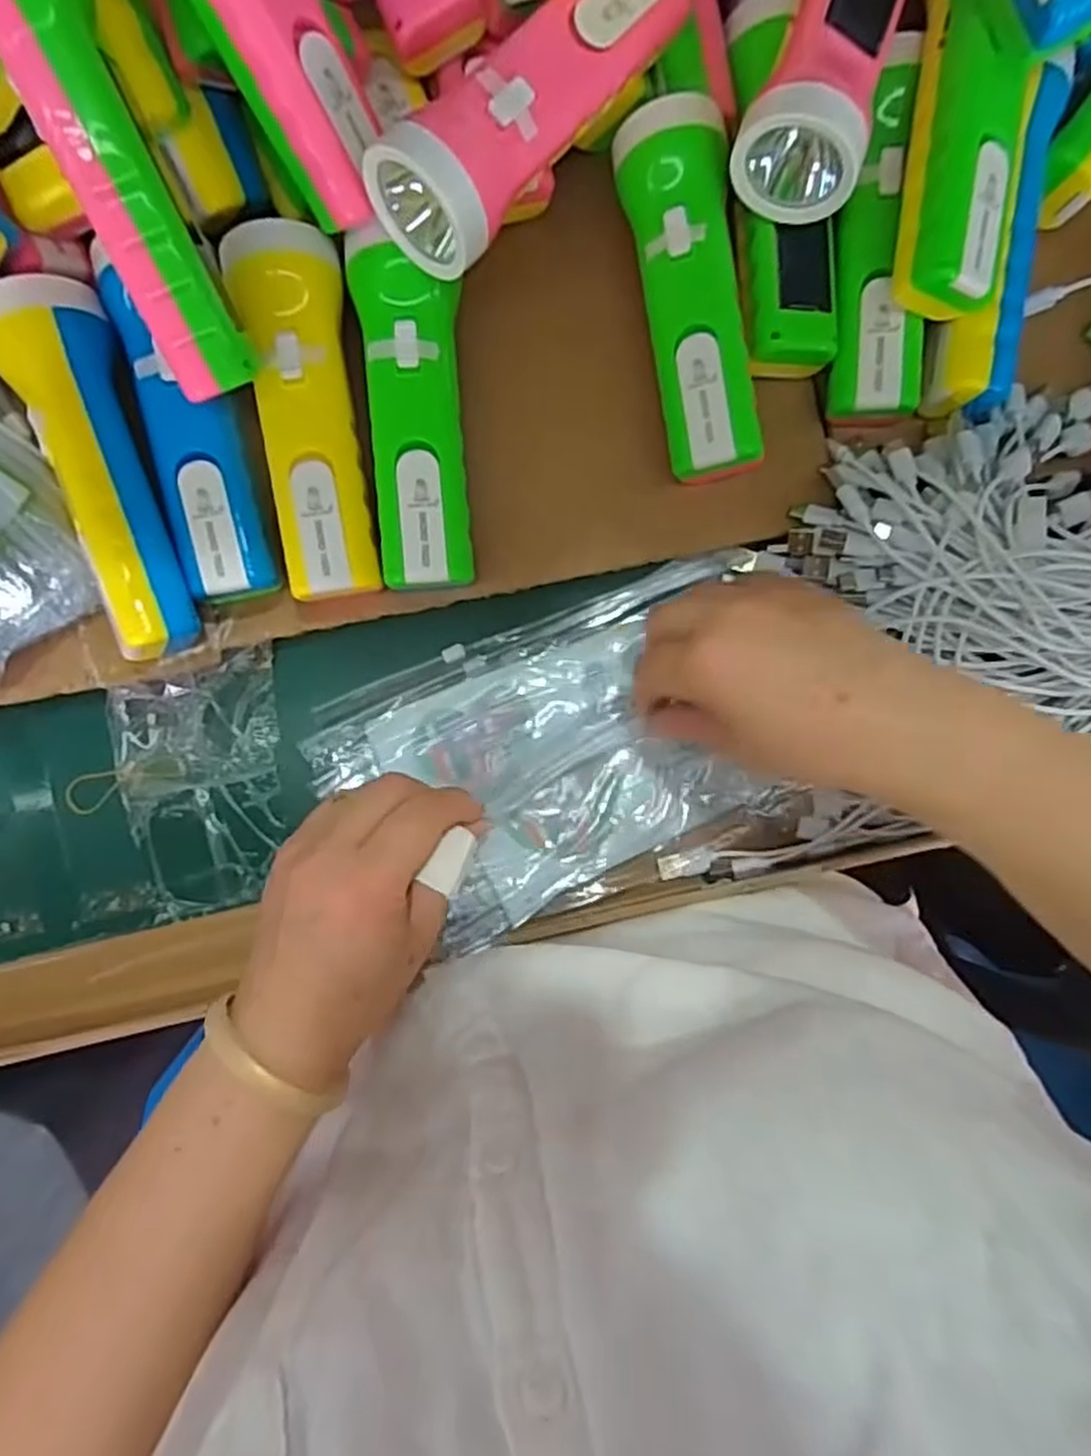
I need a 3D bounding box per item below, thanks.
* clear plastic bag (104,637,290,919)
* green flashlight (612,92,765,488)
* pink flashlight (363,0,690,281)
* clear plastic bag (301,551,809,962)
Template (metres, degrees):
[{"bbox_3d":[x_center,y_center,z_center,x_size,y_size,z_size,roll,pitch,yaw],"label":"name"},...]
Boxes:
[{"bbox_3d":[-0.182,0.031,0.406,0.083,0.018,0.135,-2,92,-3],"label":"clear plastic bag"},{"bbox_3d":[0.071,-0.206,0.370,0.048,0.039,0.167,-11,92,-2],"label":"green flashlight"},{"bbox_3d":[-0.003,-0.265,0.327,0.052,0.063,0.163,40,90,-3],"label":"pink flashlight"},{"bbox_3d":[0.009,0.013,0.393,0.231,0.037,0.138,-22,93,-2],"label":"clear plastic bag"}]

